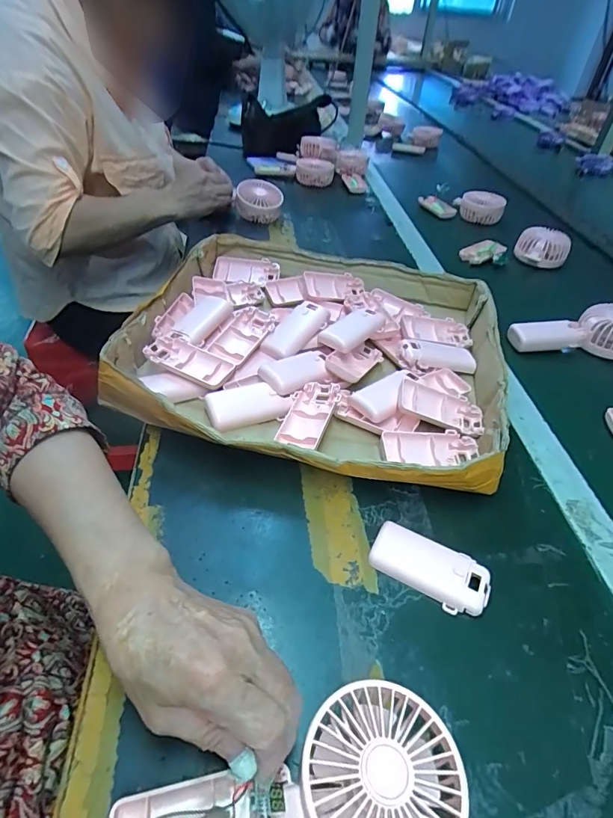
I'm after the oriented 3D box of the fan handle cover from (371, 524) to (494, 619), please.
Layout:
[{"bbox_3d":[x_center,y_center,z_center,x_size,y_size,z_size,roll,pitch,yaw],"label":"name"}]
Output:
[{"bbox_3d":[0.099,0.128,0.353,0.092,0.014,0.044,25,47,19],"label":"fan handle cover"}]

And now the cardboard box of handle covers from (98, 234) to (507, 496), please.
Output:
[{"bbox_3d":[0.017,-0.082,0.520,0.397,0.064,0.386,12,44,7],"label":"cardboard box of handle covers"}]

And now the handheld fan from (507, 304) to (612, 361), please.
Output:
[{"bbox_3d":[0.367,-0.101,0.585,0.167,0.048,0.073,-4,45,-10],"label":"handheld fan"}]

